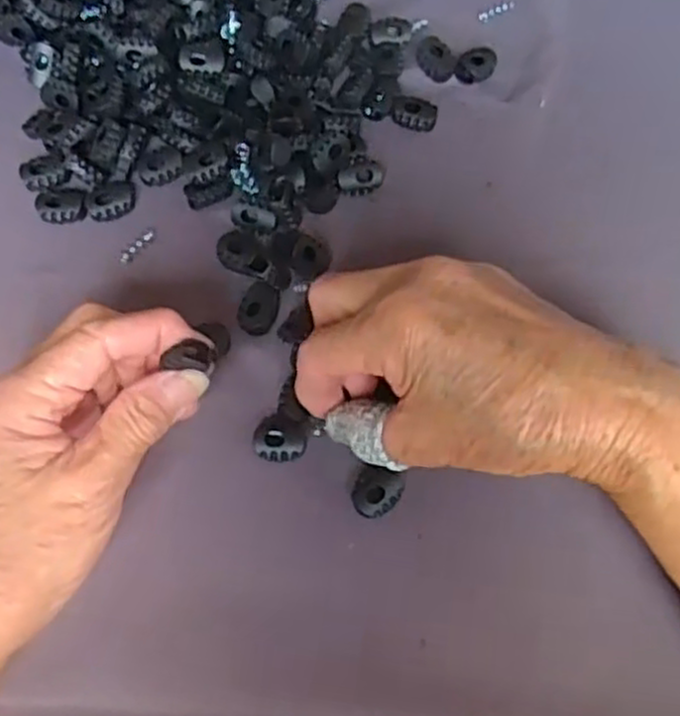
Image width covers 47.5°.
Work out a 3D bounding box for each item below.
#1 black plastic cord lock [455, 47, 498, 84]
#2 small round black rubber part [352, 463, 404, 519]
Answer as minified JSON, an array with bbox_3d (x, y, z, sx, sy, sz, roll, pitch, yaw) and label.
[{"bbox_3d":[0.070,-0.152,0.400,0.019,0.009,0.019,1,69,-2],"label":"black plastic cord lock"},{"bbox_3d":[0.015,0.055,0.318,0.019,0.007,0.021,21,69,6],"label":"small round black rubber part"}]

